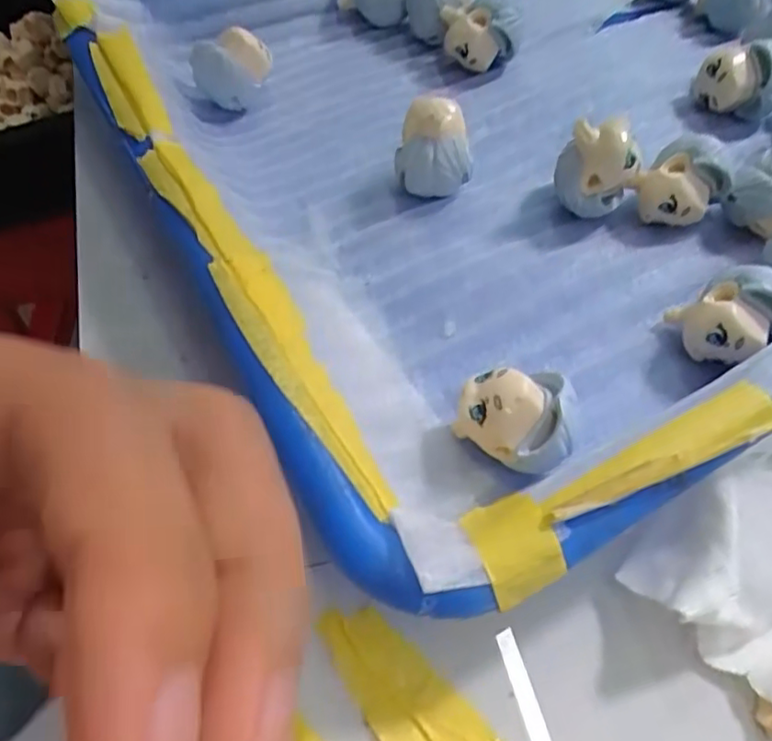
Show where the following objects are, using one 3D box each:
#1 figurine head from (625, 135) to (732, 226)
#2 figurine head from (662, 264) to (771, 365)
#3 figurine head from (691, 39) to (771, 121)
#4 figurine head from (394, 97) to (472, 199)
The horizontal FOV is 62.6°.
[{"bbox_3d":[0.086,-0.055,0.187,0.024,0.023,0.017,33,64,18],"label":"figurine head"},{"bbox_3d":[0.090,-0.015,0.165,0.023,0.022,0.022,-1,59,1],"label":"figurine head"},{"bbox_3d":[0.120,-0.097,0.214,0.028,0.023,0.017,35,66,20],"label":"figurine head"},{"bbox_3d":[0.014,-0.067,0.194,0.022,0.026,0.018,-5,59,-1],"label":"figurine head"}]

